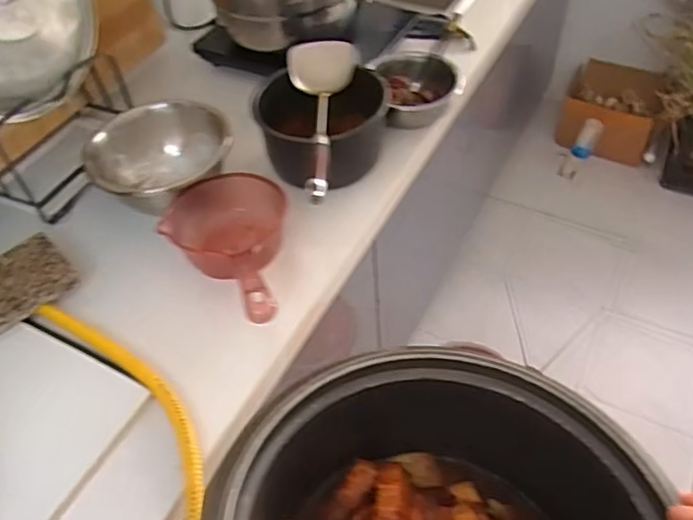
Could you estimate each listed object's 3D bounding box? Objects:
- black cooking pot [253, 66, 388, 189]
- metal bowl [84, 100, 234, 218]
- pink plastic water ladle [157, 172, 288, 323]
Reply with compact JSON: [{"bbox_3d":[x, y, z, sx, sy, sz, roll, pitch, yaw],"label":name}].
[{"bbox_3d":[-0.037,-0.204,0.913,0.198,0.099,0.191,-2,50,3],"label":"black cooking pot"},{"bbox_3d":[-0.282,-0.164,0.901,0.207,0.087,0.207,-2,50,3],"label":"metal bowl"},{"bbox_3d":[-0.143,-0.015,0.763,0.164,0.082,0.292,-18,35,-11],"label":"pink plastic water ladle"}]

